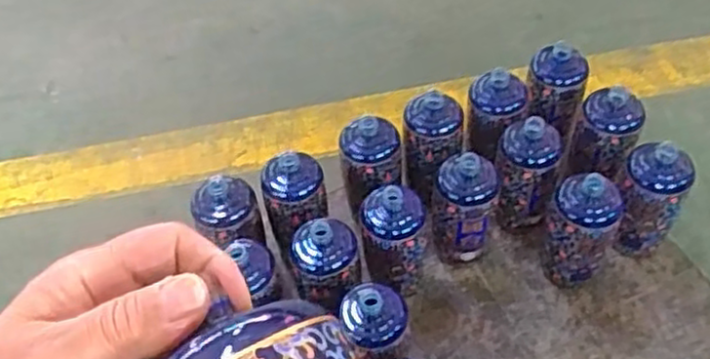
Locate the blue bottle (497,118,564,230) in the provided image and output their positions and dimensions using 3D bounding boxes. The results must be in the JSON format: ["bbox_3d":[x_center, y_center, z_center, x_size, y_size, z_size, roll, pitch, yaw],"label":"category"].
[{"bbox_3d":[0.228,0.007,0.973,0.070,0.169,0.071,-2,51,3],"label":"blue bottle"}]

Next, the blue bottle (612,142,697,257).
[{"bbox_3d":[0.376,0.038,0.942,0.080,0.172,0.072,23,57,21],"label":"blue bottle"}]

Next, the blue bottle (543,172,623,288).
[{"bbox_3d":[0.282,0.076,0.922,0.080,0.176,0.065,18,55,18],"label":"blue bottle"}]

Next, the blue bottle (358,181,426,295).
[{"bbox_3d":[0.051,0.090,0.927,0.079,0.177,0.074,-6,51,-1],"label":"blue bottle"}]

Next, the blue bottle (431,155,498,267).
[{"bbox_3d":[0.144,0.049,0.960,0.082,0.173,0.070,0,52,4],"label":"blue bottle"}]

